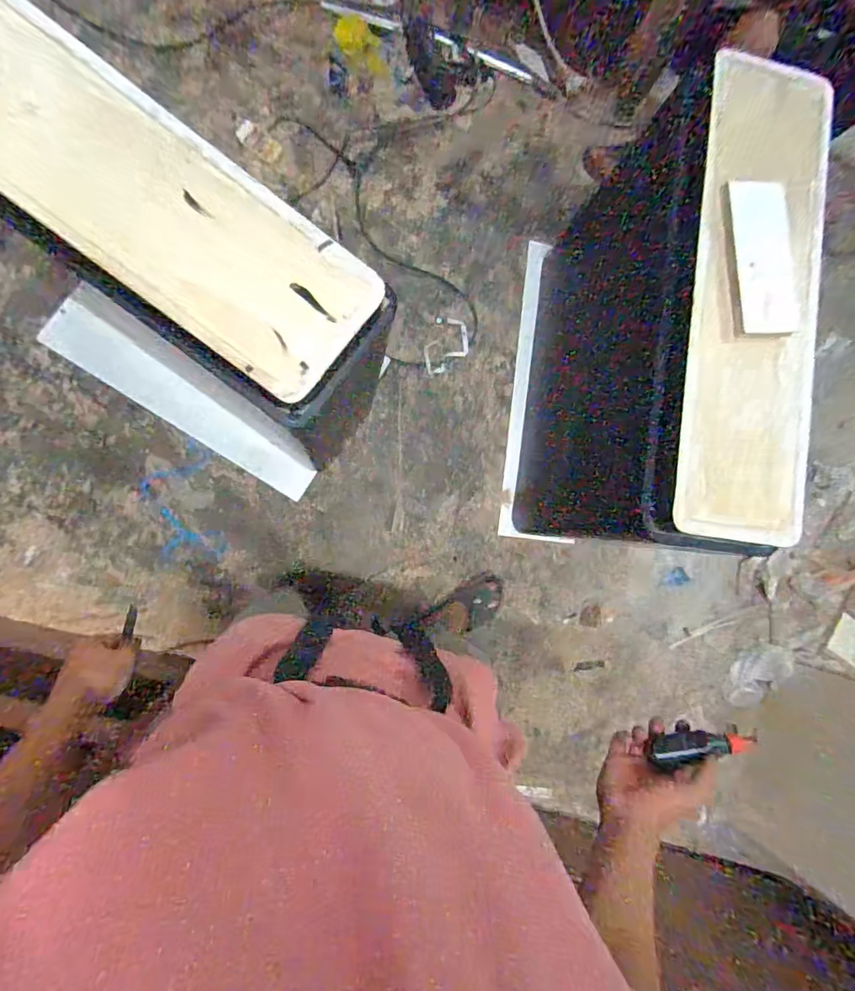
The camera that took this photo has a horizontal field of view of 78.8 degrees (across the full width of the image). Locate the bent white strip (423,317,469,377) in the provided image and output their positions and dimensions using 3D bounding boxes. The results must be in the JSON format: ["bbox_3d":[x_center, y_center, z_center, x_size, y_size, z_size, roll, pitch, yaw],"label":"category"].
[{"bbox_3d":[0.055,-0.400,1.419,0.097,0.012,0.170,39,83,-6],"label":"bent white strip"}]

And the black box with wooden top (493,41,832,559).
[{"bbox_3d":[0.425,-0.294,1.126,0.274,0.702,0.806,5,87,-9],"label":"black box with wooden top"}]

